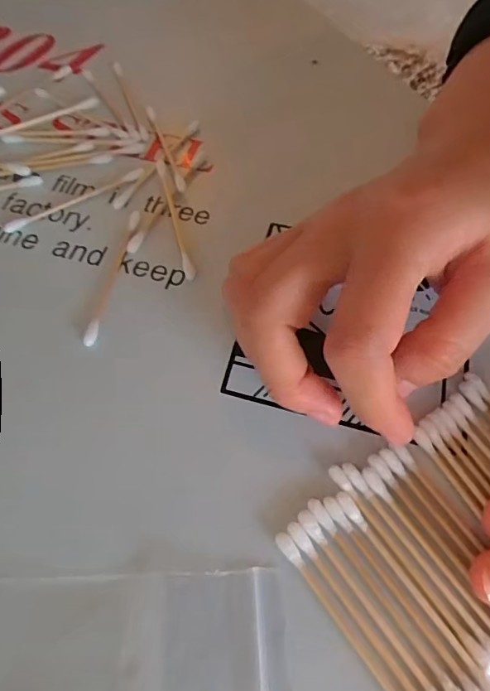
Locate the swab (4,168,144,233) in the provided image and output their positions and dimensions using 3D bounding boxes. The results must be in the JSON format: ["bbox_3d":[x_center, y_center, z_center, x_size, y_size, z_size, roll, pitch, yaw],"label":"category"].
[{"bbox_3d":[-0.082,-0.071,0.224,0.071,0.004,0.006,-27,64,-13],"label":"swab"}]

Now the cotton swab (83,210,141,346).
[{"bbox_3d":[-0.057,-0.032,0.202,0.006,0.004,0.072,8,62,5],"label":"cotton swab"}]

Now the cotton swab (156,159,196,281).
[{"bbox_3d":[-0.034,-0.063,0.219,0.005,0.006,0.078,-14,62,-7],"label":"cotton swab"}]

